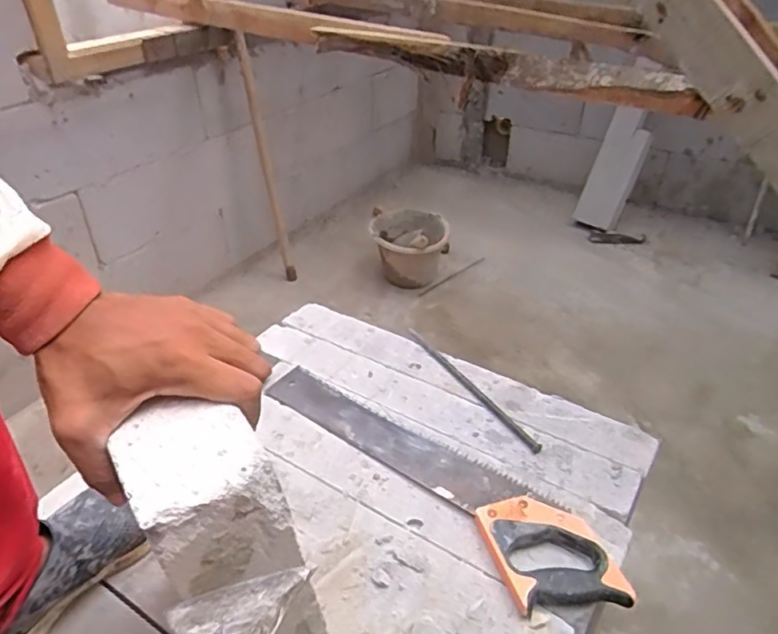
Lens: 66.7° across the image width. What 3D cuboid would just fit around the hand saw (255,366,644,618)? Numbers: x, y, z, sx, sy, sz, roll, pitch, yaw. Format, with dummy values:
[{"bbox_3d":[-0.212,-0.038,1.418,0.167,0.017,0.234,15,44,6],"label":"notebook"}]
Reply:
[{"bbox_3d":[0.045,0.184,0.734,0.506,0.022,0.118,30,47,35],"label":"hand saw"}]

